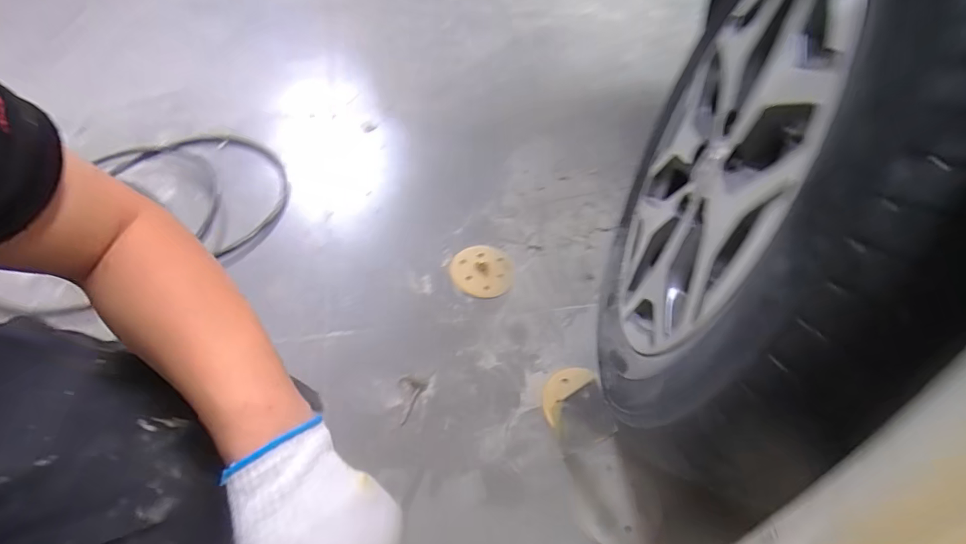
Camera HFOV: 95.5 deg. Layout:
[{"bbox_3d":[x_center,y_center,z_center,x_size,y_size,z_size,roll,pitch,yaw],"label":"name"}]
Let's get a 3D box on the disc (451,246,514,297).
[{"bbox_3d":[-0.002,-0.003,0.806,0.111,0.005,0.108,2,53,-3],"label":"disc"}]

